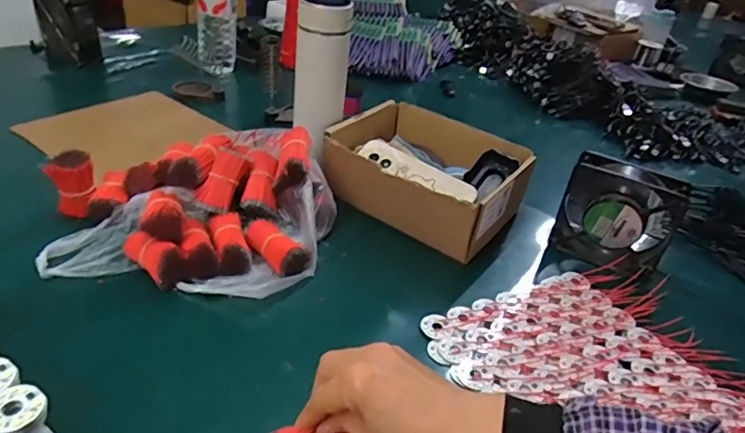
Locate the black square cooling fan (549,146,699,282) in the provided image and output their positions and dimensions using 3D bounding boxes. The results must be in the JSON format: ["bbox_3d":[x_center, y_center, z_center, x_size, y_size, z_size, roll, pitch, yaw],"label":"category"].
[{"bbox_3d":[0.278,-0.001,0.612,0.121,0.119,0.049,26,36,29],"label":"black square cooling fan"}]

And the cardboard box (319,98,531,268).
[{"bbox_3d":[0.066,-0.050,0.680,0.221,0.096,0.176,25,36,27],"label":"cardboard box"}]

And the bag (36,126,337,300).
[{"bbox_3d":[-0.190,-0.021,0.585,0.291,0.096,0.224,5,31,-3],"label":"bag"}]

